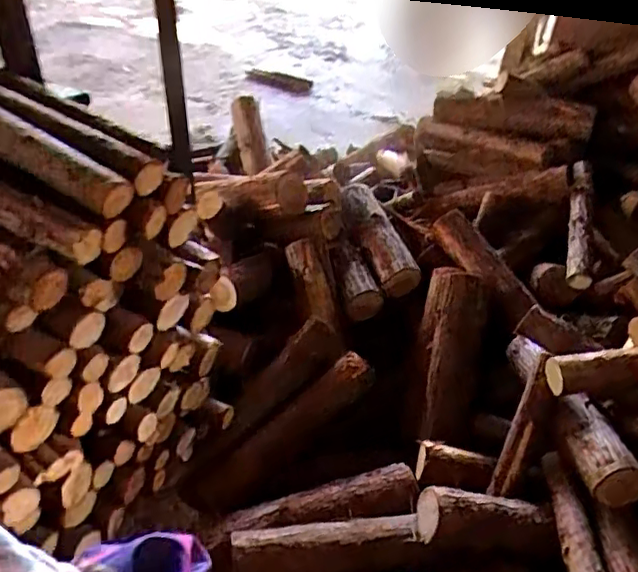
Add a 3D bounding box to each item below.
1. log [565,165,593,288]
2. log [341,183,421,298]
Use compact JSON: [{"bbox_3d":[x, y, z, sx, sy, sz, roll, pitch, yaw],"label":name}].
[{"bbox_3d":[0.741,-0.184,1.696,0.067,0.064,0.404,12,61,5],"label":"log"},{"bbox_3d":[0.164,-0.139,1.717,0.109,0.107,0.377,-13,62,-26],"label":"log"}]

